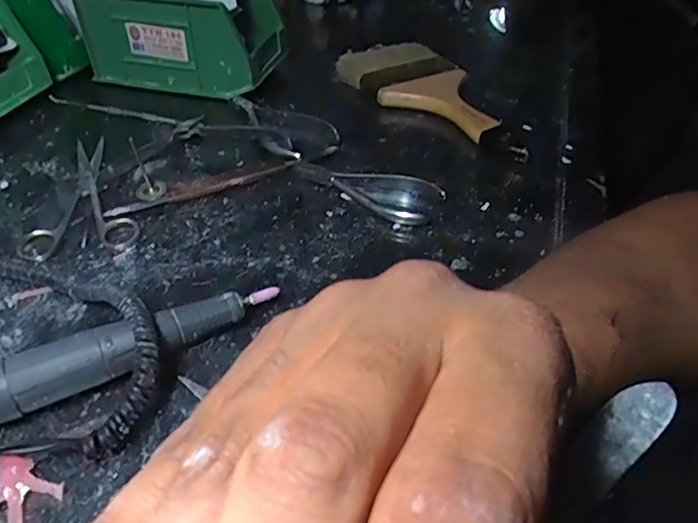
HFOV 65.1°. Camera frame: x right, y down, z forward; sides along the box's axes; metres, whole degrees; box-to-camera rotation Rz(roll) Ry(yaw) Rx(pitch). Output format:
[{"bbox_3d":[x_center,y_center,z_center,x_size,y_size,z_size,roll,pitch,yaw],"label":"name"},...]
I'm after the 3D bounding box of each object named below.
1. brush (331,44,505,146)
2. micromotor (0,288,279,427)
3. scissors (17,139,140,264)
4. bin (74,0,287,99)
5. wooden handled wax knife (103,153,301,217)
[{"bbox_3d":[0.076,-0.170,0.519,0.096,0.032,0.191,-28,49,-29],"label":"brush"},{"bbox_3d":[-0.116,0.048,0.262,0.174,0.033,0.030,-19,46,-22],"label":"micromotor"},{"bbox_3d":[-0.189,-0.049,0.388,0.071,0.007,0.136,-11,43,-14],"label":"scissors"},{"bbox_3d":[-0.155,-0.223,0.527,0.160,0.084,0.094,12,43,11],"label":"bin"},{"bbox_3d":[-0.100,-0.055,0.395,0.143,0.012,0.012,-18,45,-21],"label":"wooden handled wax knife"}]

